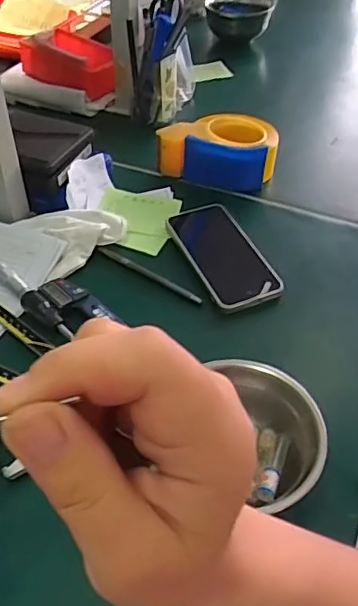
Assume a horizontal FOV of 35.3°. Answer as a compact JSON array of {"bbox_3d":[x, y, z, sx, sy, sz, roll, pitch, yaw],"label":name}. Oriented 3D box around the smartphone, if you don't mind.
[{"bbox_3d":[0.048,-0.053,0.608,0.076,0.015,0.151,-16,48,-16],"label":"smartphone"}]

